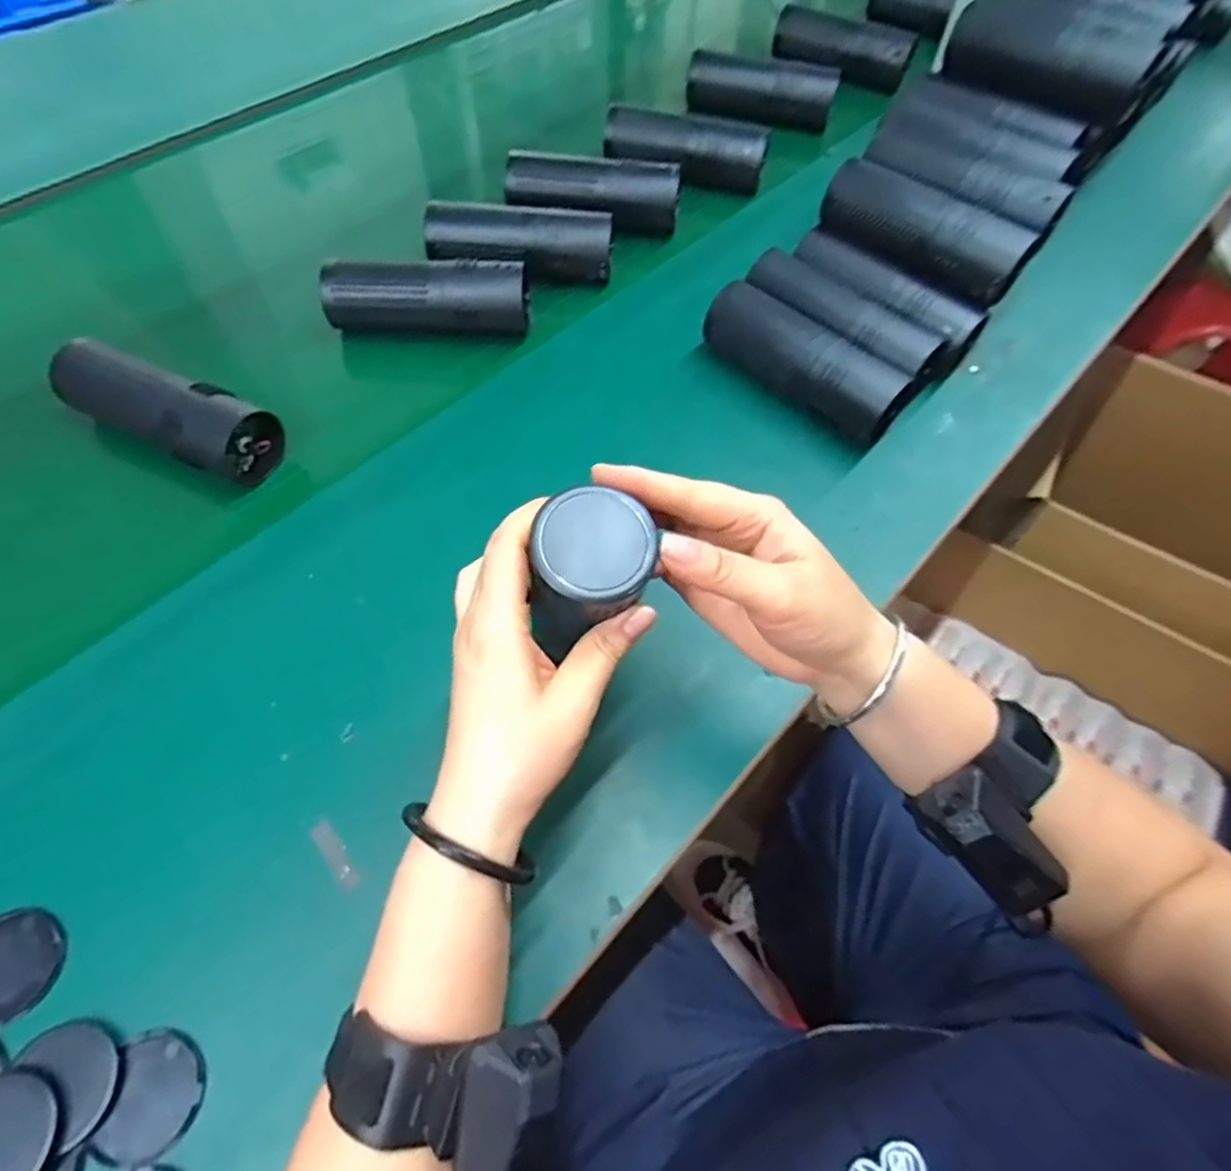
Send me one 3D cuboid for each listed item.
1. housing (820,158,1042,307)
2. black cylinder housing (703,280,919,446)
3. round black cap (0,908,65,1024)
[{"bbox_3d":[0.238,-0.280,0.545,0.048,0.041,0.162,-37,67,-21],"label":"housing"},{"bbox_3d":[0.144,-0.170,0.539,0.162,0.045,0.056,37,65,18],"label":"black cylinder housing"},{"bbox_3d":[-0.298,0.186,0.340,0.048,0.005,0.049,1,59,-1],"label":"round black cap"}]

